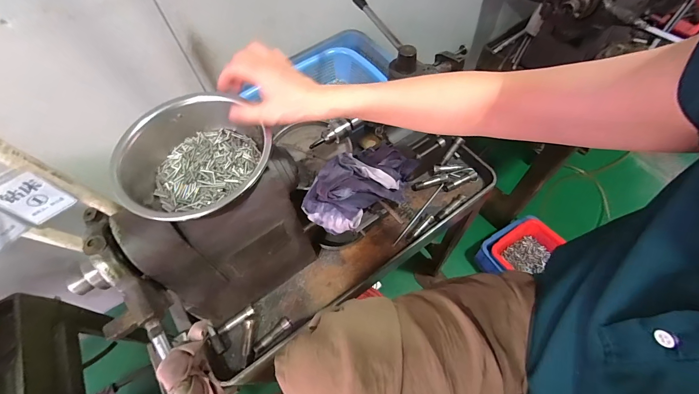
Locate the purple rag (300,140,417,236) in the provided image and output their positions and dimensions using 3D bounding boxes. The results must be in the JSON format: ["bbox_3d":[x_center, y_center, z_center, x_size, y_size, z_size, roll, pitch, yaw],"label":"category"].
[{"bbox_3d":[0.019,-0.020,0.481,0.178,0.058,0.092,-28,64,-13],"label":"purple rag"}]

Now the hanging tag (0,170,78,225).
[{"bbox_3d":[-0.456,0.003,0.452,0.062,0.093,0.006,-41,67,-15],"label":"hanging tag"}]

